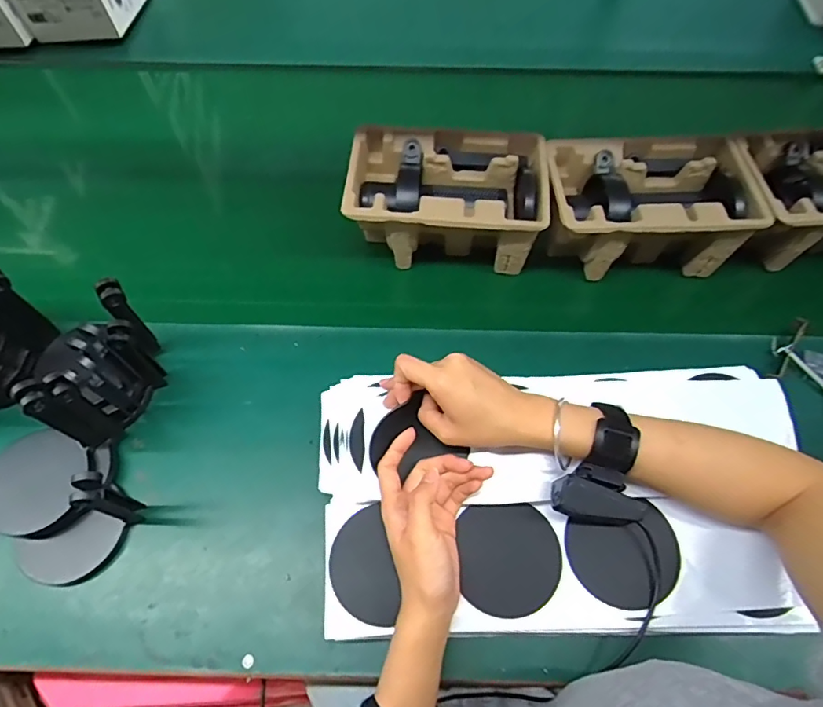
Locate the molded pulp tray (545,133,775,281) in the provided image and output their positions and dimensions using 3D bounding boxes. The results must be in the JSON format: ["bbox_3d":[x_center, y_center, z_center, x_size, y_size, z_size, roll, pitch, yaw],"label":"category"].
[{"bbox_3d":[0.268,-0.168,0.597,0.218,0.113,0.136,2,58,-2],"label":"molded pulp tray"}]

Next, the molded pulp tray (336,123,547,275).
[{"bbox_3d":[0.040,-0.178,0.608,0.222,0.112,0.143,3,58,0],"label":"molded pulp tray"}]

